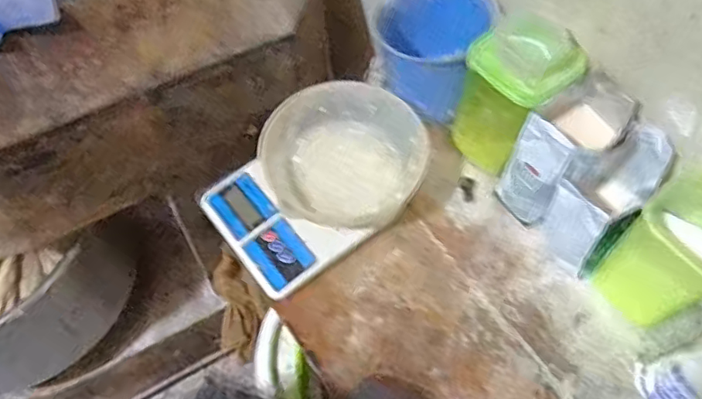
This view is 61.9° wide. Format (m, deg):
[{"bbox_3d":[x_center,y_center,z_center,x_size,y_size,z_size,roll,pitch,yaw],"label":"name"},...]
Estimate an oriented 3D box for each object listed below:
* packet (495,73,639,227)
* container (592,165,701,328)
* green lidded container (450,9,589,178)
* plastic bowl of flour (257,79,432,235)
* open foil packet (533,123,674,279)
[{"bbox_3d":[0.226,-0.046,0.622,0.114,0.142,0.078,-35,67,-20],"label":"packet"},{"bbox_3d":[0.312,0.054,0.573,0.099,0.145,0.100,-32,66,-19],"label":"container"},{"bbox_3d":[0.175,-0.108,0.641,0.092,0.167,0.093,-34,66,-19],"label":"green lidded container"},{"bbox_3d":[-0.005,-0.046,0.655,0.173,0.070,0.160,10,60,4],"label":"plastic bowl of flour"},{"bbox_3d":[0.255,0.002,0.609,0.077,0.151,0.124,37,65,18],"label":"open foil packet"}]

